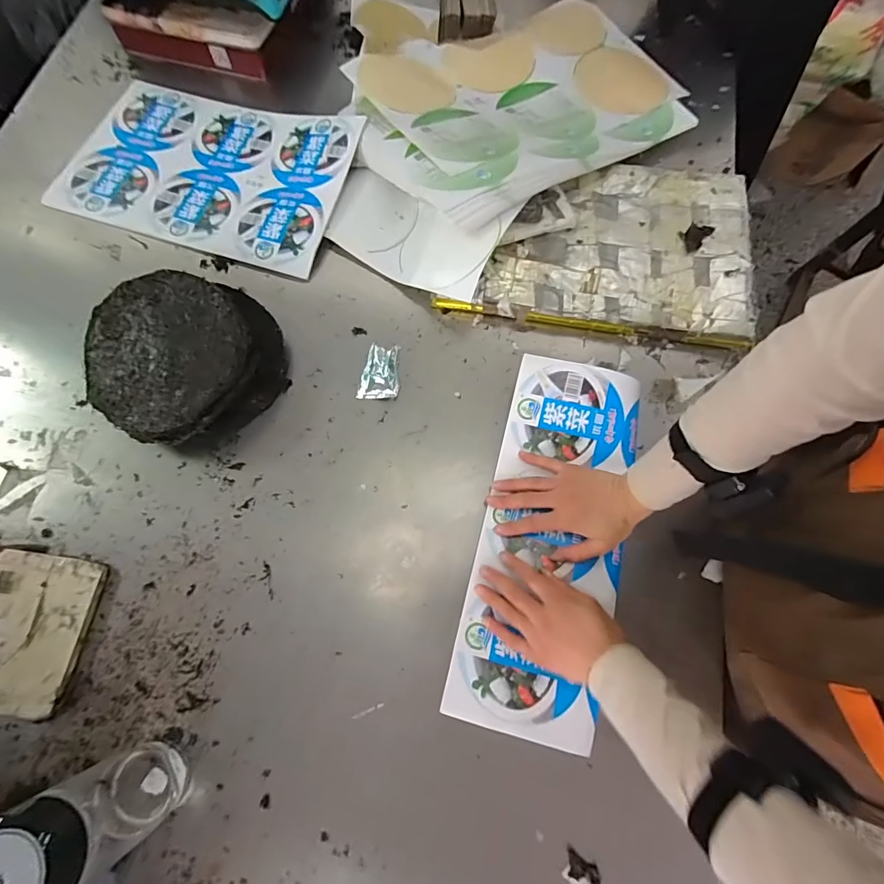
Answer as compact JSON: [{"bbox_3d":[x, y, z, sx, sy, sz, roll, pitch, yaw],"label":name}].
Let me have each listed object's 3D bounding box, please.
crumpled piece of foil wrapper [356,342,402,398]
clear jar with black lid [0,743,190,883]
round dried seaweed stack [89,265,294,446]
[{"bbox_3d":[-0.082,-0.094,0.605,0.051,0.014,0.076,5,72,1],"label":"crumpled piece of foil wrapper"},{"bbox_3d":[-0.289,0.315,0.374,0.065,0.188,0.071,0,72,-1],"label":"clear jar with black lid"},{"bbox_3d":[-0.316,-0.102,0.566,0.216,0.082,0.195,-21,73,-7],"label":"round dried seaweed stack"}]

